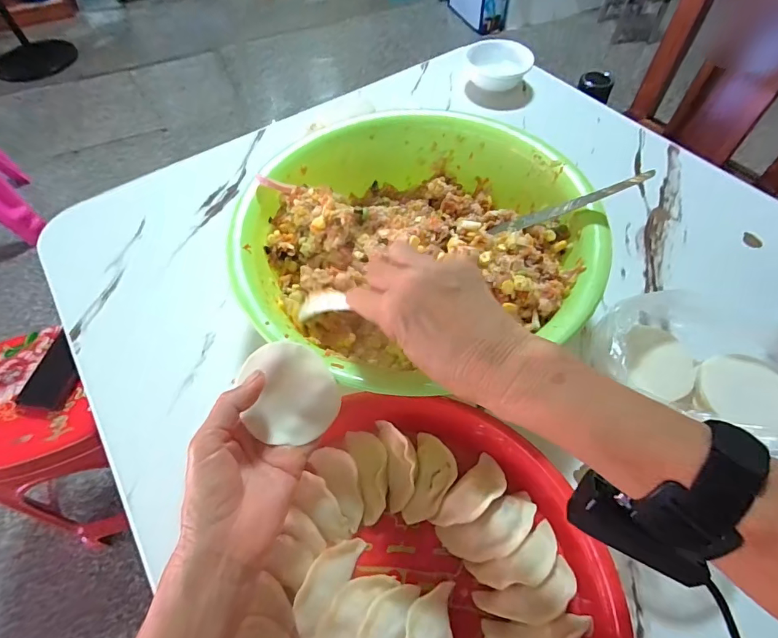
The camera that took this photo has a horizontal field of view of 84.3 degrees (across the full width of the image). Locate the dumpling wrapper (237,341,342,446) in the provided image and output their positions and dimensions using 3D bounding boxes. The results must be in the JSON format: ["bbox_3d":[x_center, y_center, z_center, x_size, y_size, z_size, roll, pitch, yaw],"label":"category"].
[{"bbox_3d":[-0.072,0.054,0.319,0.066,0.005,0.076,-14,96,-6],"label":"dumpling wrapper"}]

